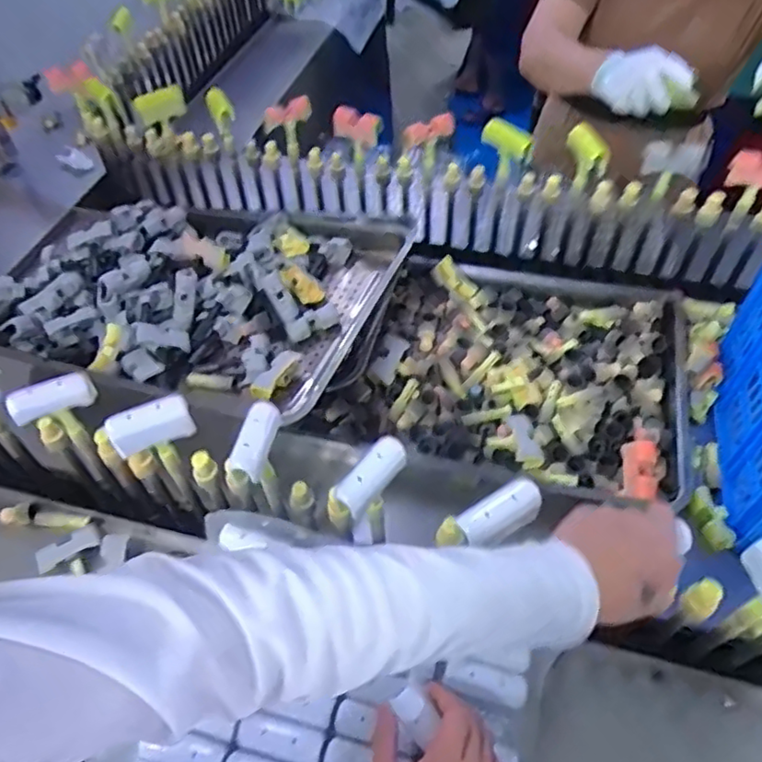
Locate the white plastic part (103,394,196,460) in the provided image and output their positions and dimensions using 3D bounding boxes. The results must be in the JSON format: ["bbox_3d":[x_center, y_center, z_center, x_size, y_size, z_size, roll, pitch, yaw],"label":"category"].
[{"bbox_3d":[-0.232,0.045,0.618,0.084,0.046,0.032,-15,54,-9],"label":"white plastic part"}]

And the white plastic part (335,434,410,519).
[{"bbox_3d":[-0.006,0.086,0.565,0.029,0.033,0.081,31,60,22],"label":"white plastic part"}]

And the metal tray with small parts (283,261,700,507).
[{"bbox_3d":[0.213,-0.023,0.911,0.452,0.049,0.423,17,55,13],"label":"metal tray with small parts"}]

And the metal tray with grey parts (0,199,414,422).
[{"bbox_3d":[-0.282,-0.168,0.953,0.599,0.084,0.431,18,56,14],"label":"metal tray with grey parts"}]

